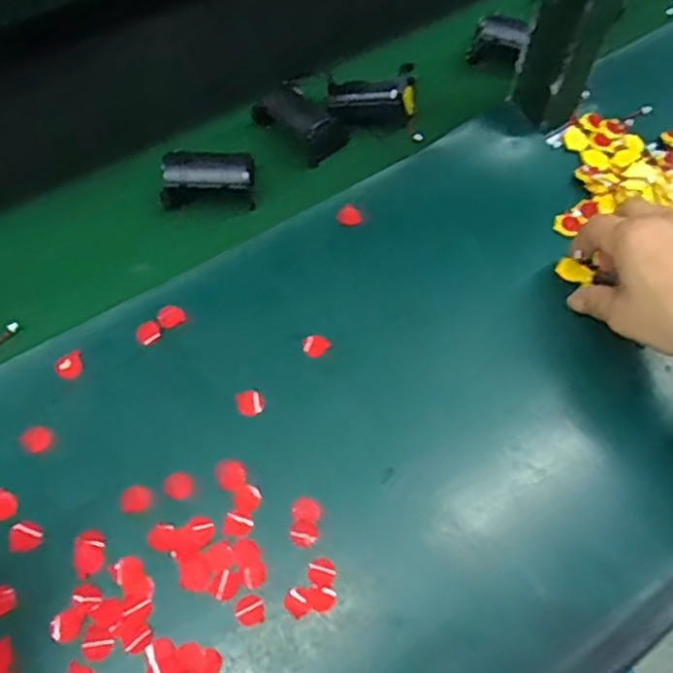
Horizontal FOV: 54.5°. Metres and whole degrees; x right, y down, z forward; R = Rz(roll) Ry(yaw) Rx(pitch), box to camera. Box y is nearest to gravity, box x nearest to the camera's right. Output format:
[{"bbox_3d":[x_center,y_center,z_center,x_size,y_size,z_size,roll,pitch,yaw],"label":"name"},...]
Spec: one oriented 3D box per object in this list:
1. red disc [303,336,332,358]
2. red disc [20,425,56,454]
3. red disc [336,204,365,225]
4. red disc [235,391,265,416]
[{"bbox_3d":[-0.014,0.006,0.438,0.016,0.004,0.018,35,64,17],"label":"red disc"},{"bbox_3d":[-0.183,0.062,0.399,0.020,0.004,0.017,39,66,19],"label":"red disc"},{"bbox_3d":[0.010,-0.090,0.492,0.017,0.006,0.018,1,59,-1],"label":"red disc"},{"bbox_3d":[-0.054,0.042,0.414,0.017,0.004,0.017,1,59,-1],"label":"red disc"}]

